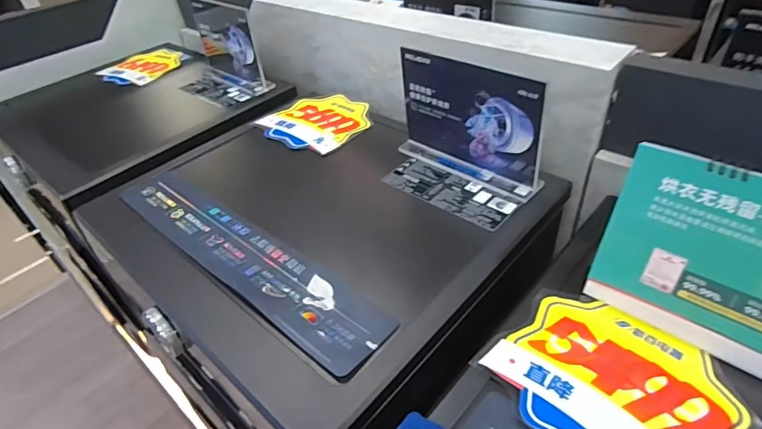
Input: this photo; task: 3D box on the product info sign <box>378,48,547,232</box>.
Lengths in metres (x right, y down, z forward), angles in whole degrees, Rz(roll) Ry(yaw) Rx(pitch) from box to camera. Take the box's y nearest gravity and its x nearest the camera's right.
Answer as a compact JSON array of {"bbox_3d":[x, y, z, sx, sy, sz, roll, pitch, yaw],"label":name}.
[{"bbox_3d":[0.104,-0.116,0.652,0.235,0.169,0.130,23,47,30],"label":"product info sign"}]

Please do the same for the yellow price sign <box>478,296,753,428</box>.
[{"bbox_3d":[0.220,0.158,0.431,0.172,0.009,0.196,-35,47,-30],"label":"yellow price sign"}]

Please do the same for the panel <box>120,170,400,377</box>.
[{"bbox_3d":[-0.201,0.042,0.625,0.522,0.009,0.097,28,50,34],"label":"panel"}]

